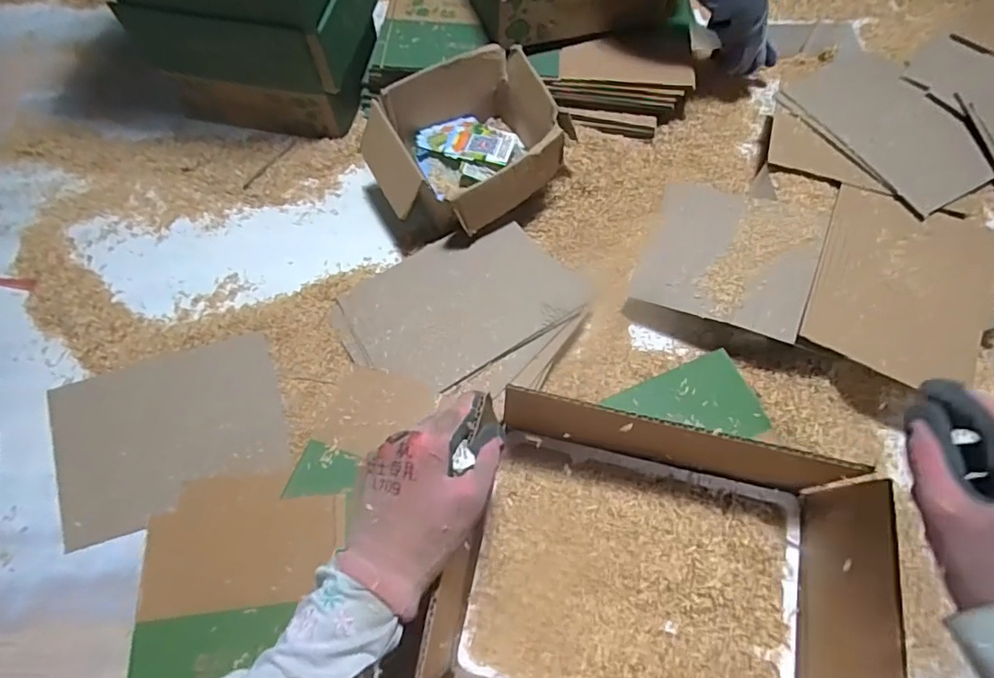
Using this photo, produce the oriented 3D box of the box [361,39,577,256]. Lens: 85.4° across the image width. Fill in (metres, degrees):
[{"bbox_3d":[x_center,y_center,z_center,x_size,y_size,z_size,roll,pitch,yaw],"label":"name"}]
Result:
[{"bbox_3d":[-0.037,-0.230,0.686,0.244,0.123,0.186,-31,70,-12],"label":"box"}]

